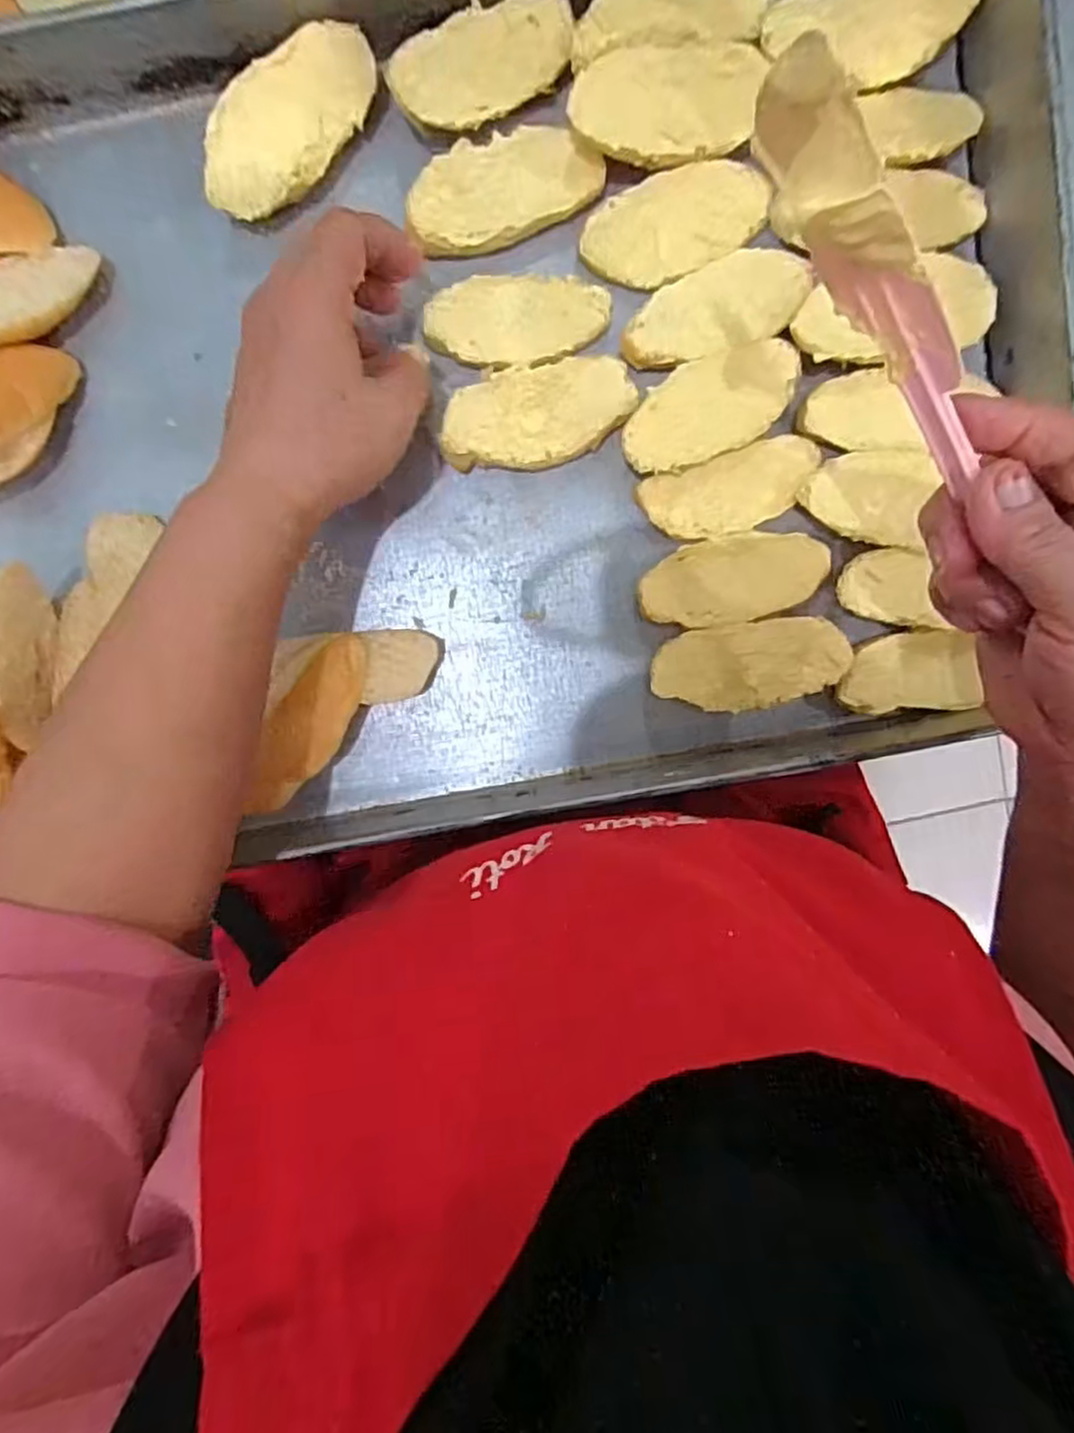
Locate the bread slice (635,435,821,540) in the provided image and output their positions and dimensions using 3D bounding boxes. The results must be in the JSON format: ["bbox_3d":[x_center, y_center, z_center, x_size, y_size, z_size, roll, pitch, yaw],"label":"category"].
[{"bbox_3d":[0.095,-0.110,0.355,0.085,0.015,0.036,-17,99,2],"label":"bread slice"}]

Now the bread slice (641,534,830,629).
[{"bbox_3d":[0.097,-0.068,0.358,0.090,0.017,0.041,-12,99,1],"label":"bread slice"}]

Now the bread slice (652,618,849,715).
[{"bbox_3d":[0.103,-0.026,0.358,0.092,0.028,0.042,-7,99,0],"label":"bread slice"}]

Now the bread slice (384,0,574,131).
[{"bbox_3d":[-0.024,-0.291,0.321,0.083,0.011,0.037,-26,116,-3],"label":"bread slice"}]

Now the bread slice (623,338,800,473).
[{"bbox_3d":[0.081,-0.145,0.339,0.087,0.019,0.041,-23,99,3],"label":"bread slice"}]

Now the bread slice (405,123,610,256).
[{"bbox_3d":[-0.017,-0.248,0.333,0.090,0.013,0.046,-20,99,2],"label":"bread slice"}]

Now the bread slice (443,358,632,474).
[{"bbox_3d":[0.001,-0.145,0.347,0.092,0.013,0.045,-9,99,1],"label":"bread slice"}]

